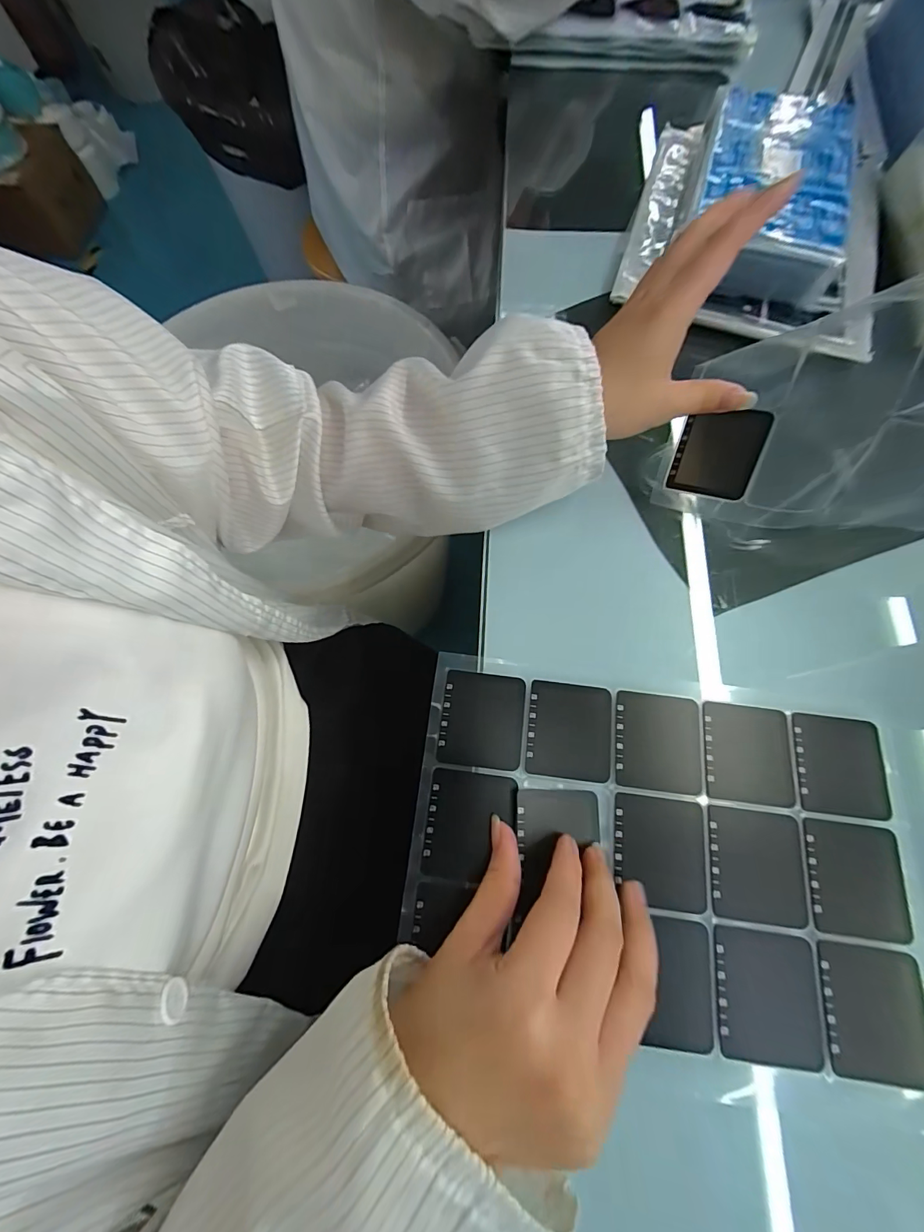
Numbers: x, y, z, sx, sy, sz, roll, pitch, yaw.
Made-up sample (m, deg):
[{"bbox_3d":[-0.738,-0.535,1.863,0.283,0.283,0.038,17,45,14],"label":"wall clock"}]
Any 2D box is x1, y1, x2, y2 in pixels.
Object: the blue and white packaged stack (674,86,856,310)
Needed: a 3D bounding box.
[{"bbox_3d":[0.251,-0.354,0.362,0.123,0.040,0.206,17,74,6],"label":"blue and white packaged stack"}]

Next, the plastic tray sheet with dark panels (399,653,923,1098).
[{"bbox_3d":[0.107,0.127,0.239,0.268,0.009,0.175,8,72,3],"label":"plastic tray sheet with dark panels"}]

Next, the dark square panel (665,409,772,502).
[{"bbox_3d":[0.172,-0.109,0.291,0.049,0.004,0.054,17,115,17],"label":"dark square panel"}]

